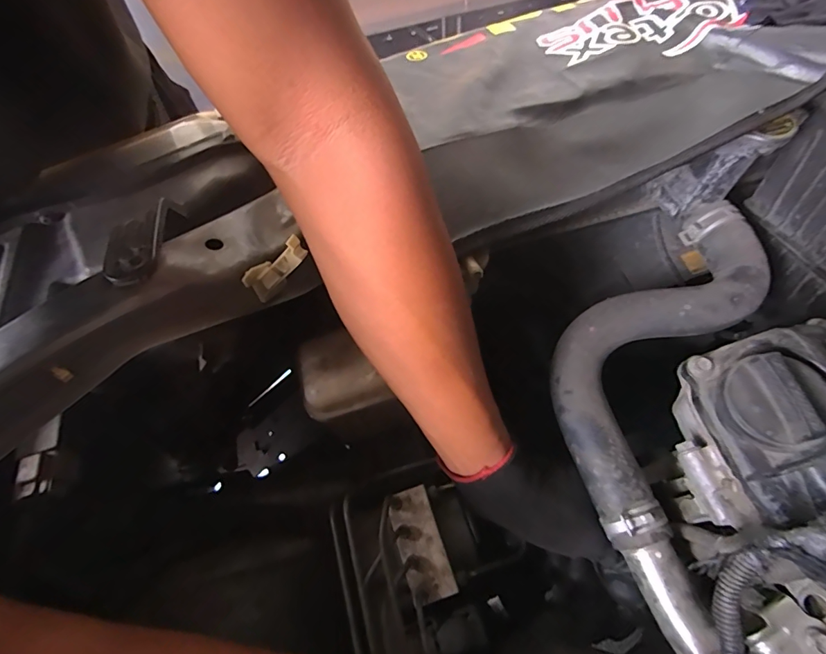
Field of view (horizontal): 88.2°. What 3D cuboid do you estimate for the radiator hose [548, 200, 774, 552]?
[{"bbox_3d":[0.189,0.011,0.341,0.113,0.048,0.283,28,64,20],"label":"radiator hose"}]

